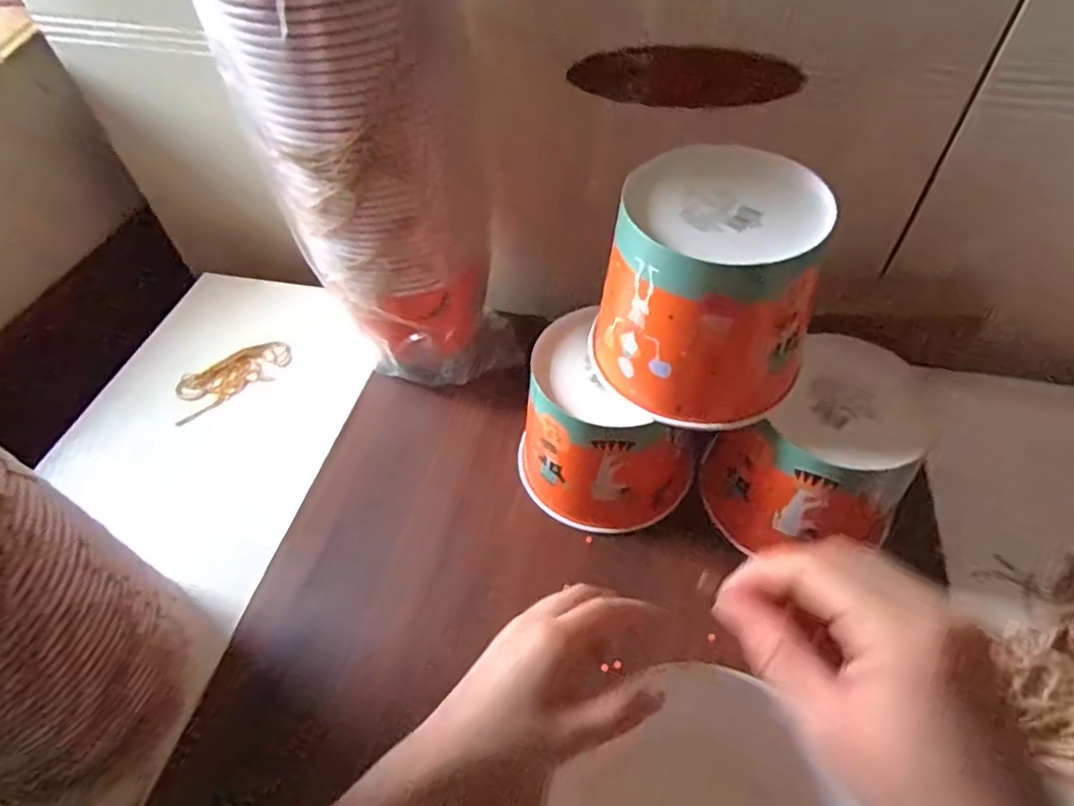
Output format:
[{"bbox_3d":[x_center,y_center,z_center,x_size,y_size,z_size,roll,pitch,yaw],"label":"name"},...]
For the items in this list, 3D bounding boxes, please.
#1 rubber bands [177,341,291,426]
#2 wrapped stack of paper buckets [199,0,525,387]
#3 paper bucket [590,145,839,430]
[{"bbox_3d":[-0.335,-0.030,0.662,0.130,0.010,0.057,-39,65,-25],"label":"rubber bands"},{"bbox_3d":[-0.125,-0.188,0.498,0.137,0.436,0.151,34,61,25],"label":"wrapped stack of paper buckets"},{"bbox_3d":[0.114,-0.081,0.425,0.144,0.137,0.138,8,53,8],"label":"paper bucket"}]

